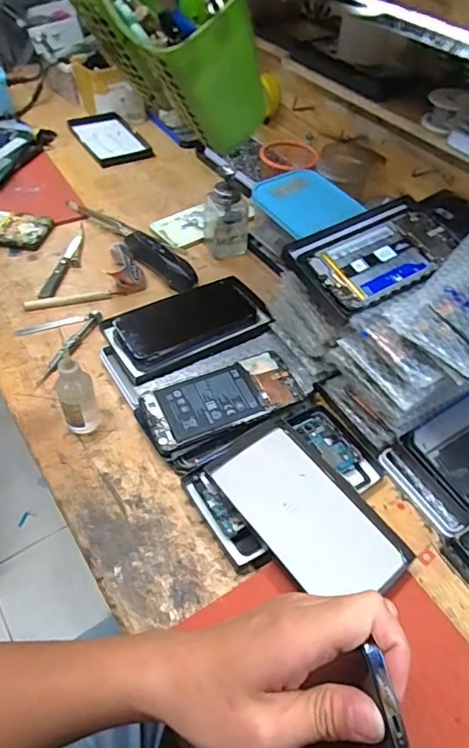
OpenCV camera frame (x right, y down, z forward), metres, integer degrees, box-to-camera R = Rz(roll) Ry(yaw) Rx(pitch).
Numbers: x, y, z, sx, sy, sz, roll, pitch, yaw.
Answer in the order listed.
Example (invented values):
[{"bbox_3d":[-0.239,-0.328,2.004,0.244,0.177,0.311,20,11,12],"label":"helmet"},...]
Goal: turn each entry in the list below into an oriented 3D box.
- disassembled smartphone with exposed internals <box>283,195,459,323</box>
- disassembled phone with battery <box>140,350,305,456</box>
[{"bbox_3d":[0.145,-0.122,0.507,0.164,0.017,0.102,-27,66,-18],"label":"disassembled smartphone with exposed internals"},{"bbox_3d":[-0.012,0.025,0.534,0.164,0.009,0.071,-20,63,-18],"label":"disassembled phone with battery"}]

